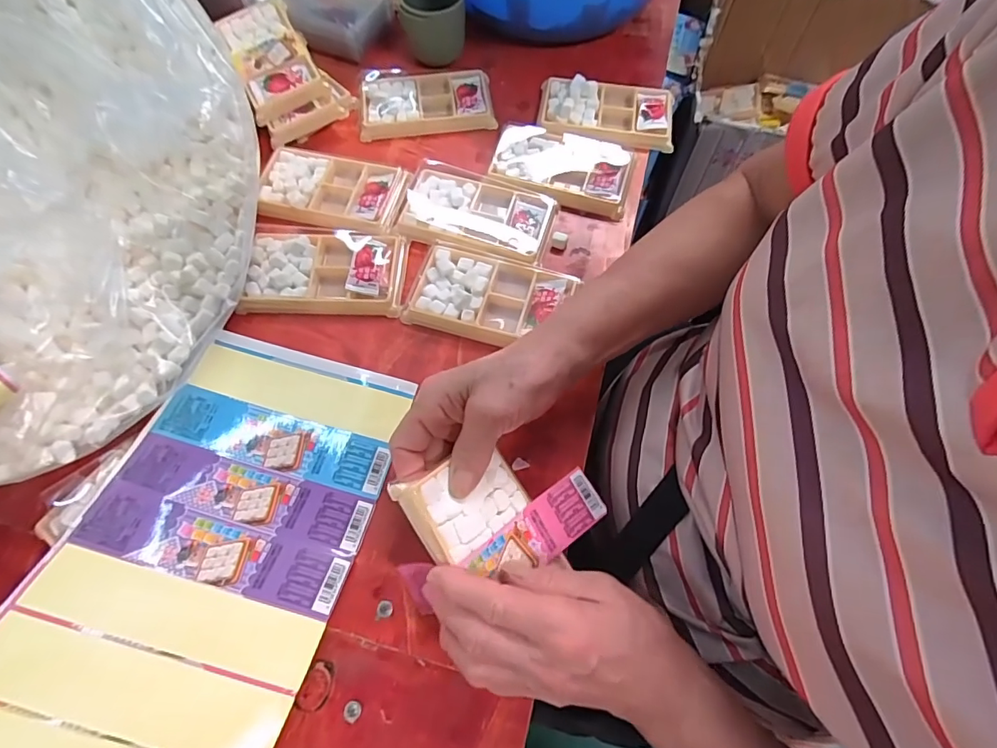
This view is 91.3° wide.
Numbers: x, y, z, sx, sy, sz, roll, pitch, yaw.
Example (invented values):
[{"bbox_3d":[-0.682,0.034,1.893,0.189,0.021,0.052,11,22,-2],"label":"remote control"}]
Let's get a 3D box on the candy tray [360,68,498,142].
[{"bbox_3d":[-0.074,-0.285,0.503,0.133,0.018,0.079,-6,67,-3],"label":"candy tray"}]

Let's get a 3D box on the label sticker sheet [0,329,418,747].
[{"bbox_3d":[-0.187,0.121,0.299,0.168,0.033,0.326,20,54,-3],"label":"label sticker sheet"}]

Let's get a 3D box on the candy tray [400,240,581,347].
[{"bbox_3d":[-0.007,-0.066,0.405,0.128,0.013,0.077,14,67,6],"label":"candy tray"}]

